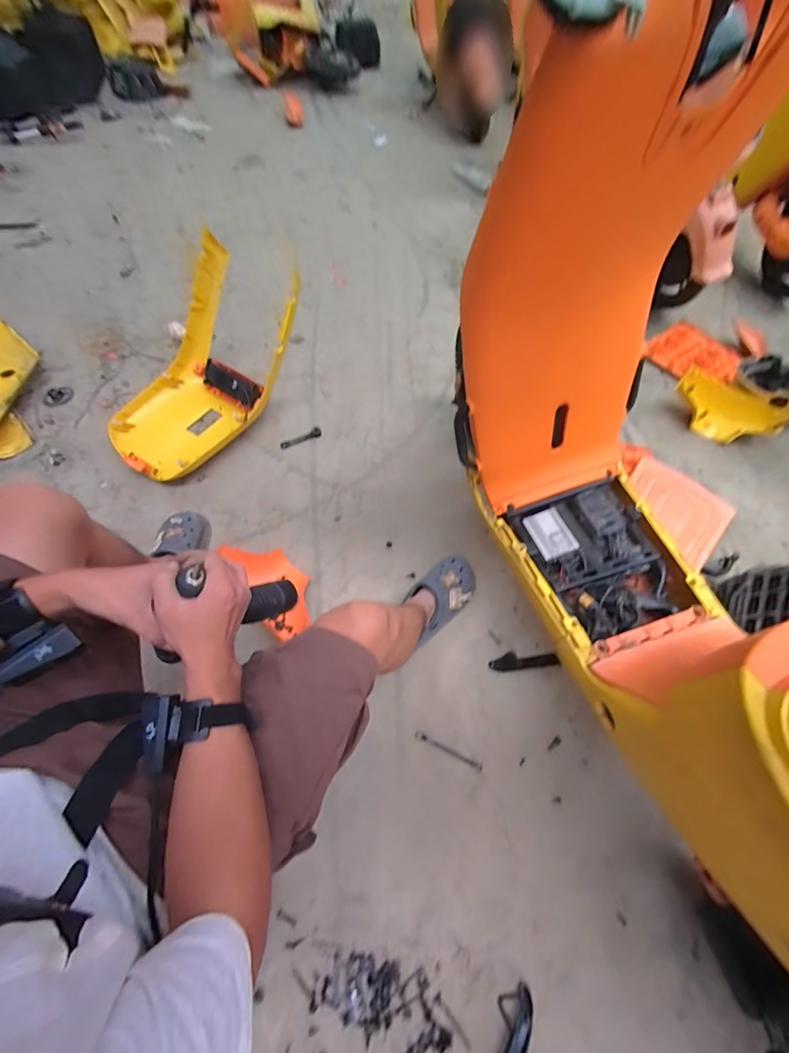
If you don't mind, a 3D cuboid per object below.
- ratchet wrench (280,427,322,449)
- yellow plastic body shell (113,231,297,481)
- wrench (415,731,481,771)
[{"bbox_3d":[-0.277,-0.261,1.154,0.125,0.027,0.025,-22,64,-13],"label":"ratchet wrench"},{"bbox_3d":[-0.523,-0.403,1.039,0.294,0.323,0.538,36,66,16],"label":"yellow plastic body shell"},{"bbox_3d":[0.108,0.448,0.782,0.141,0.004,0.014,23,63,10],"label":"wrench"}]

